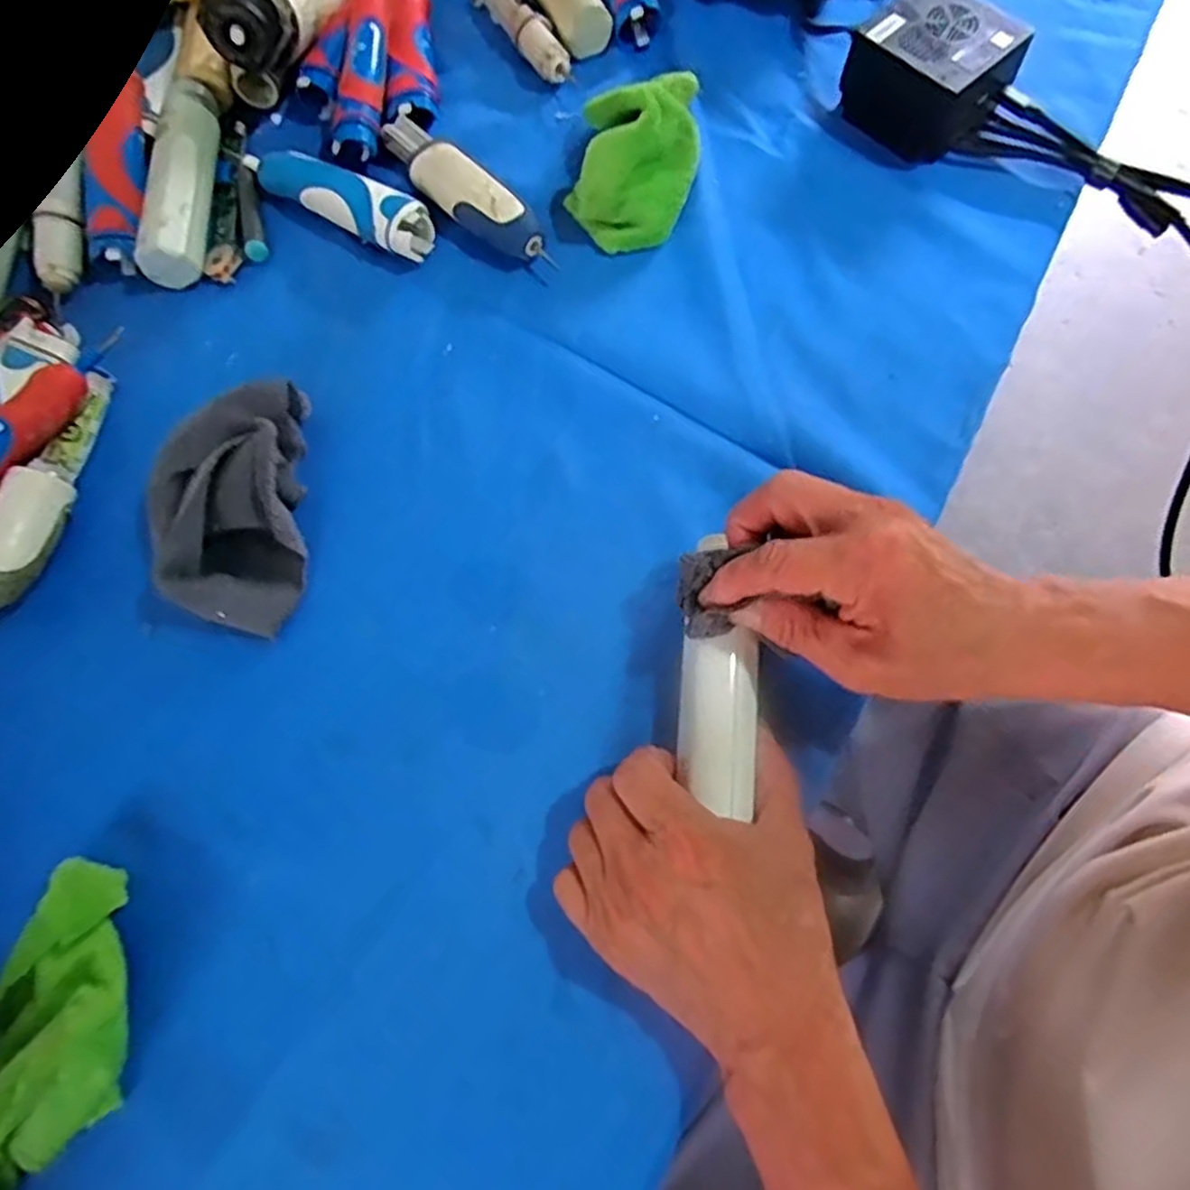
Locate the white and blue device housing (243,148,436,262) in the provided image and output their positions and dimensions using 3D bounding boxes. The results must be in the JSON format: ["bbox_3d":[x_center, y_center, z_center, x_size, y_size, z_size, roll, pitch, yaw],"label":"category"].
[{"bbox_3d":[-0.158,-0.246,0.442,0.133,0.024,0.032,31,76,11],"label":"white and blue device housing"}]

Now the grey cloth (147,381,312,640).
[{"bbox_3d":[-0.191,-0.048,0.376,0.073,0.036,0.134,-6,72,0],"label":"grey cloth"}]

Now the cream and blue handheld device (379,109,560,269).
[{"bbox_3d":[-0.080,-0.243,0.434,0.029,0.027,0.137,-42,75,-11],"label":"cream and blue handheld device"}]

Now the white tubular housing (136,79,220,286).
[{"bbox_3d":[-0.256,-0.262,0.453,0.036,0.030,0.141,-2,72,2],"label":"white tubular housing"}]

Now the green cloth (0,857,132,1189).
[{"bbox_3d":[-0.238,0.187,0.292,0.076,0.056,0.127,33,76,12],"label":"green cloth"}]

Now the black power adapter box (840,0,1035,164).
[{"bbox_3d":[0.202,-0.316,0.434,0.074,0.048,0.082,-42,75,-11],"label":"black power adapter box"}]

